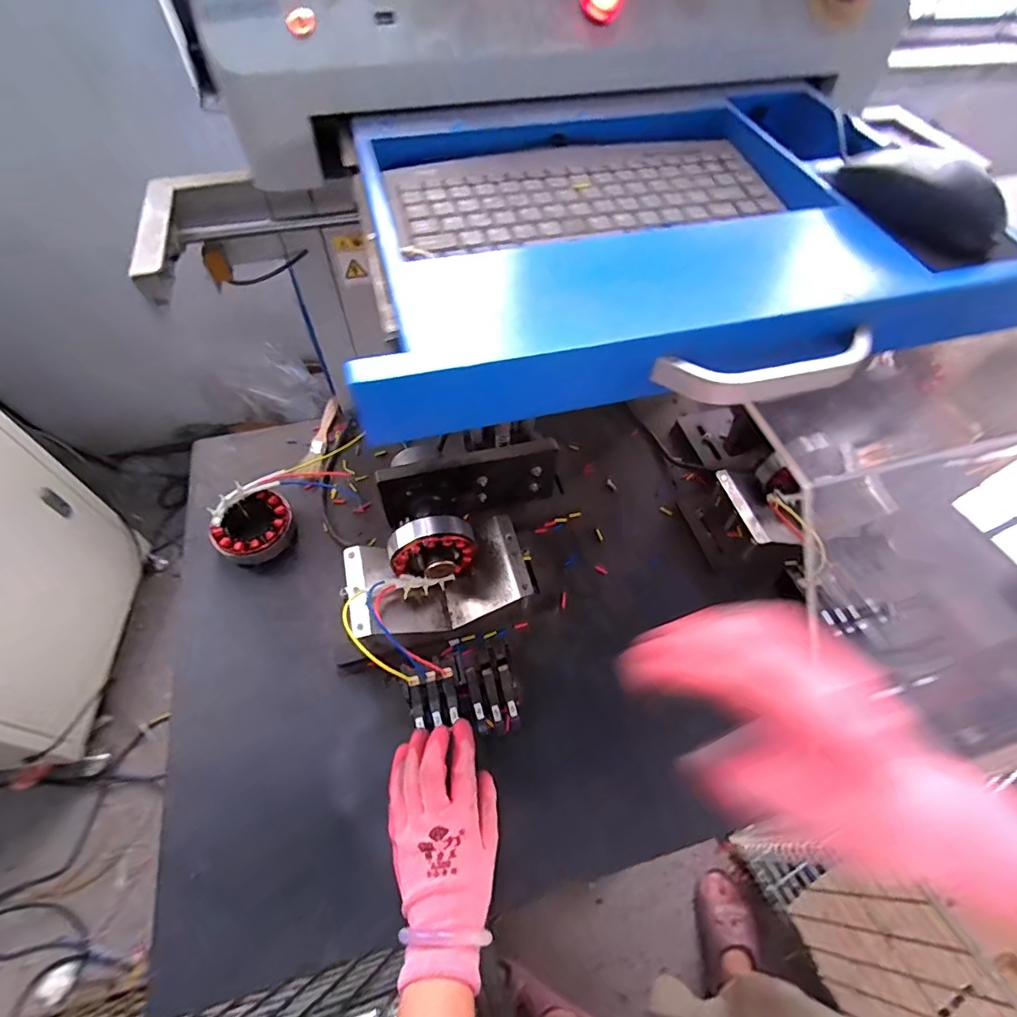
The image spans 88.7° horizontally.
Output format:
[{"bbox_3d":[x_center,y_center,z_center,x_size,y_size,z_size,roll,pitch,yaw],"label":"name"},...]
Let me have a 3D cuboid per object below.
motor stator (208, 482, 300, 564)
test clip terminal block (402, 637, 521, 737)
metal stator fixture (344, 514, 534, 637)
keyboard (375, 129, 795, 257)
[{"bbox_3d":[-0.298,0.020,0.612,0.086,0.052,0.080,-27,62,-16],"label":"motor stator"},{"bbox_3d":[-0.044,0.184,0.511,0.104,0.030,0.079,-13,59,-9],"label":"test clip terminal block"},{"bbox_3d":[-0.073,0.077,0.555,0.177,0.078,0.099,-11,59,-8],"label":"metal stator fixture"},{"bbox_3d":[0.059,-0.254,0.406,0.294,0.013,0.133,-12,59,-8],"label":"keyboard"}]

